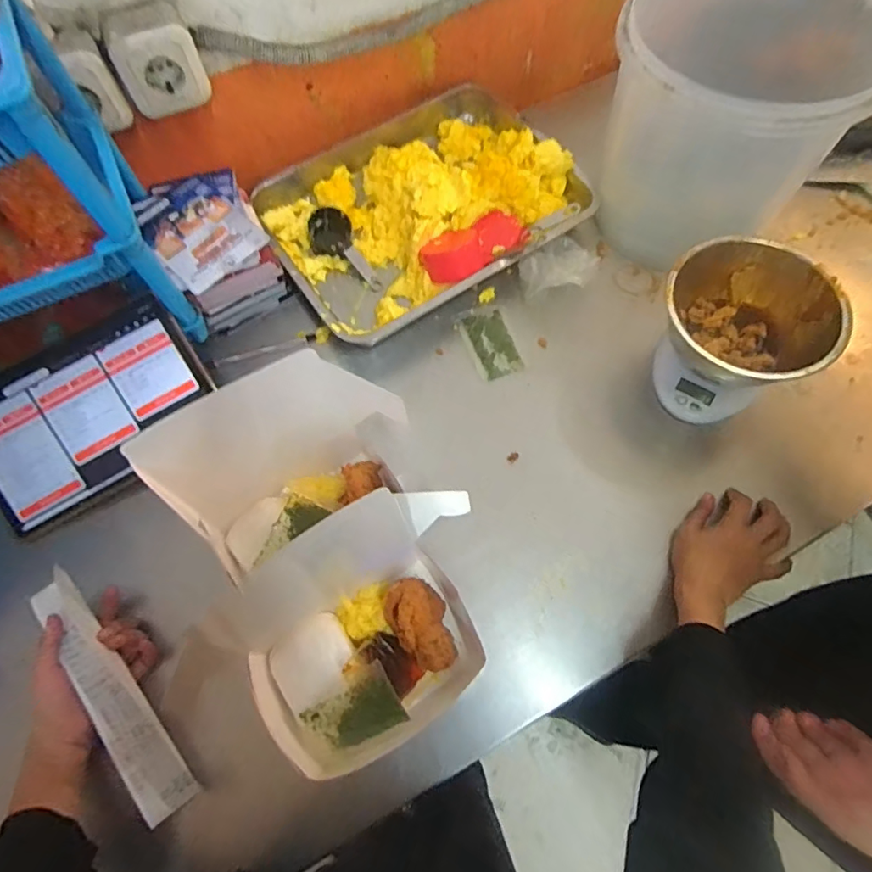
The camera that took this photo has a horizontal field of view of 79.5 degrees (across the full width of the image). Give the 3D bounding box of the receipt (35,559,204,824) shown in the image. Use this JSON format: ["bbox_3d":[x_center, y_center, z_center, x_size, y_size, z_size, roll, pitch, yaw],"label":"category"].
[{"bbox_3d":[-0.291,0.231,0.469,0.049,0.025,0.227,-33,83,-11],"label":"receipt"}]

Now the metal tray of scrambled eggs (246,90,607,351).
[{"bbox_3d":[-0.024,-0.309,0.697,0.393,0.069,0.311,-34,71,-12],"label":"metal tray of scrambled eggs"}]

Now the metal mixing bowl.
[{"bbox_3d":[0.330,-0.126,0.562,0.138,0.079,0.171,-42,73,-14],"label":"metal mixing bowl"}]

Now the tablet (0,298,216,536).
[{"bbox_3d":[-0.384,-0.021,0.575,0.261,0.016,0.159,-31,93,-6],"label":"tablet"}]

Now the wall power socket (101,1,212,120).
[{"bbox_3d":[-0.302,-0.405,0.567,0.085,0.080,0.050,-29,70,-10],"label":"wall power socket"}]

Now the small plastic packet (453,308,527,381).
[{"bbox_3d":[0.065,-0.116,0.648,0.055,0.006,0.100,-17,69,-5],"label":"small plastic packet"}]

